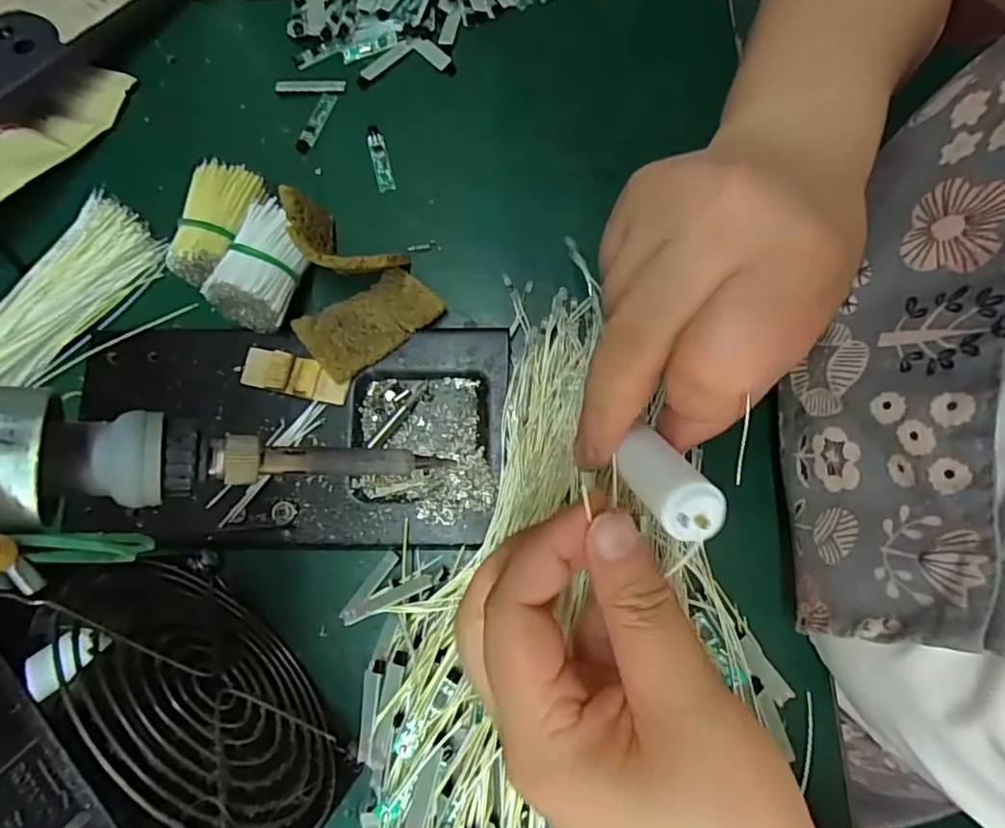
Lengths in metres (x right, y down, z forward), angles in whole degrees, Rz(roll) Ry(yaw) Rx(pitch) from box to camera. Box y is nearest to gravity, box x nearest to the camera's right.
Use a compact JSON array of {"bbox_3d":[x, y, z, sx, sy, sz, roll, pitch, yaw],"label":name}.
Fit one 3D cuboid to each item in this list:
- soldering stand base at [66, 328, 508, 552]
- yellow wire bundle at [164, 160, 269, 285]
[{"bbox_3d":[-0.098,0.009,0.268,0.193,0.014,0.101,1,78,2],"label":"soldering stand base"},{"bbox_3d":[-0.138,-0.091,0.284,0.030,0.031,0.056,18,79,5],"label":"yellow wire bundle"}]

